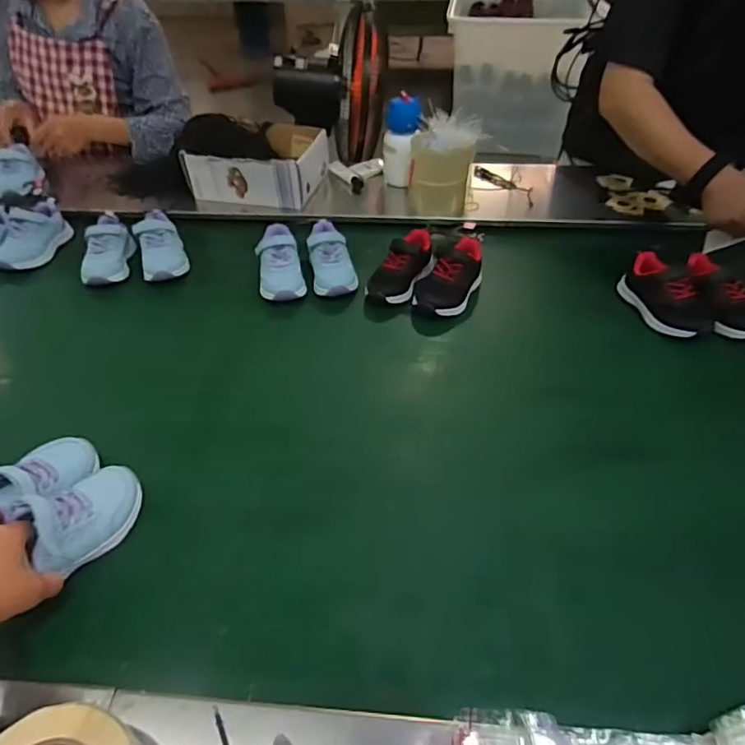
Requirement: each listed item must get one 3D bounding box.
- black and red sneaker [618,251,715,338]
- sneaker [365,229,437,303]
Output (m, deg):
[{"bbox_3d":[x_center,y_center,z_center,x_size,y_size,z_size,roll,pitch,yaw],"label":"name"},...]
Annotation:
[{"bbox_3d":[0.417,-0.107,0.746,0.066,0.066,0.144,-14,44,-14],"label":"black and red sneaker"},{"bbox_3d":[0.054,-0.162,0.811,0.066,0.066,0.151,20,47,21],"label":"sneaker"}]

